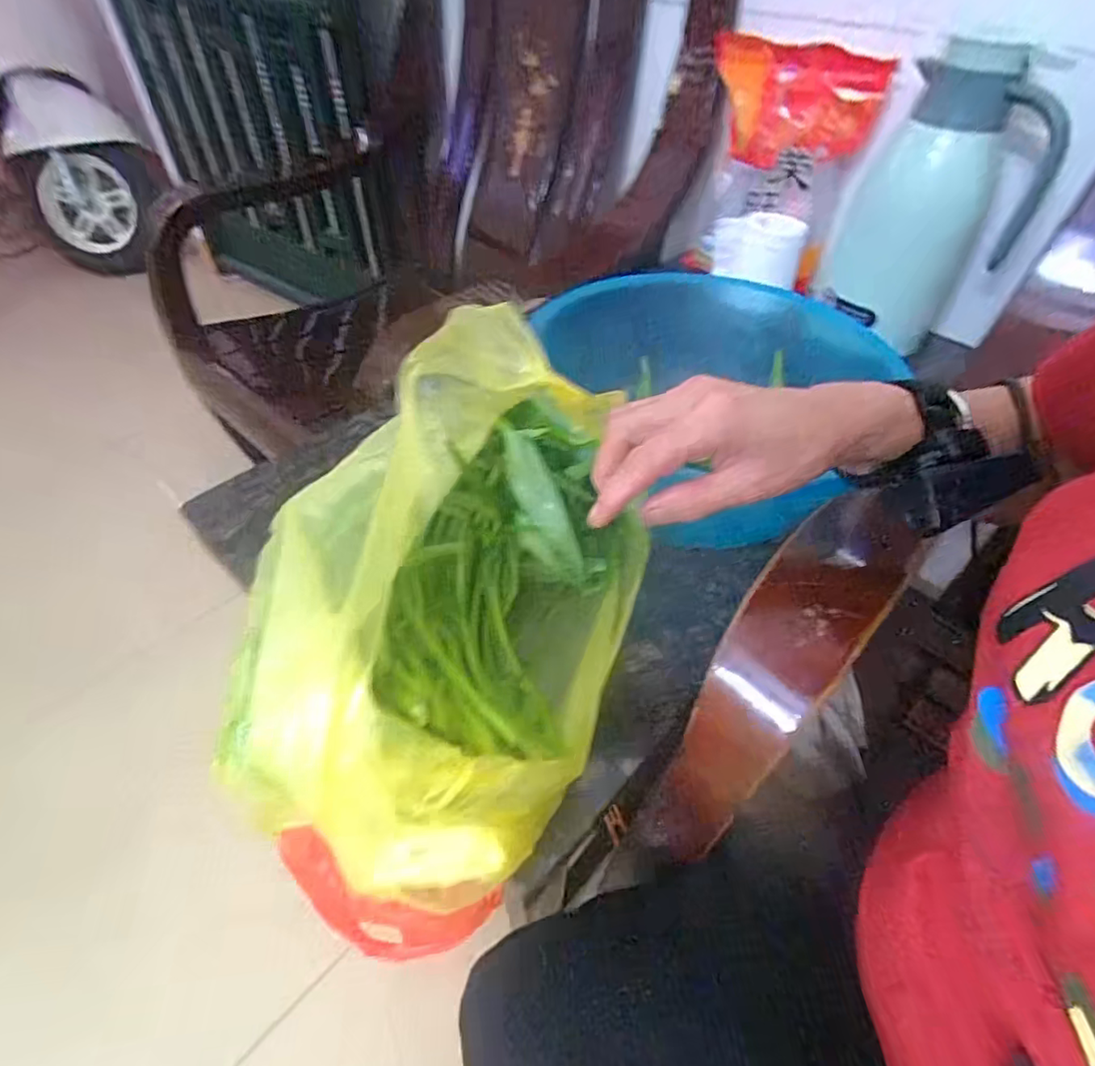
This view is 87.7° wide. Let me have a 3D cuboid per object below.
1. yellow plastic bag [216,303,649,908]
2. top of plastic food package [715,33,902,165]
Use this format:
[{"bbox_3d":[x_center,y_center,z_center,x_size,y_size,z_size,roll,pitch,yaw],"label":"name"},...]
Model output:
[{"bbox_3d":[-0.057,0.037,0.320,0.173,0.212,0.250,18,49,13],"label":"yellow plastic bag"},{"bbox_3d":[0.292,-0.522,0.698,0.204,0.116,0.043,37,56,27],"label":"top of plastic food package"}]

